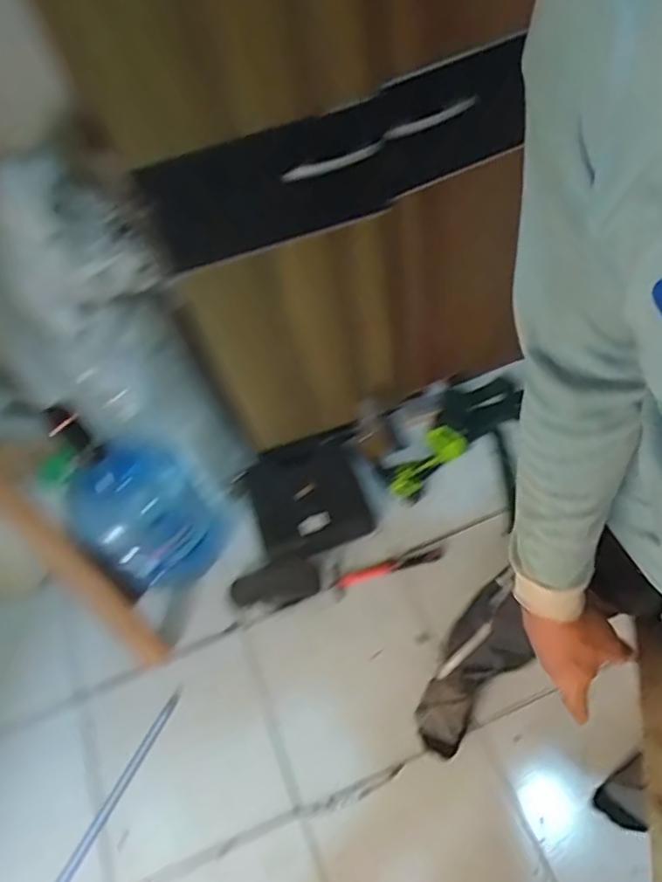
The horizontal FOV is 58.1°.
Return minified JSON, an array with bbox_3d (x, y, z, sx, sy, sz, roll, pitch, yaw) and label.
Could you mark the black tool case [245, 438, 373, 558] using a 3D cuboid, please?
[{"bbox_3d":[-0.062,0.133,1.500,0.262,0.092,0.283,-20,62,-7],"label":"black tool case"}]

